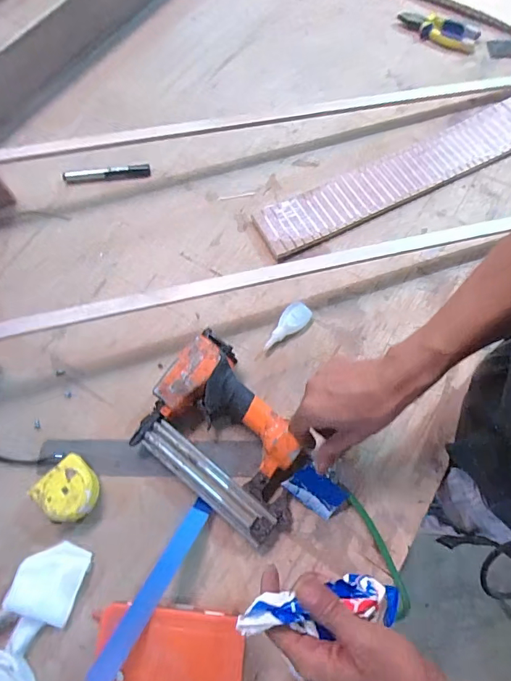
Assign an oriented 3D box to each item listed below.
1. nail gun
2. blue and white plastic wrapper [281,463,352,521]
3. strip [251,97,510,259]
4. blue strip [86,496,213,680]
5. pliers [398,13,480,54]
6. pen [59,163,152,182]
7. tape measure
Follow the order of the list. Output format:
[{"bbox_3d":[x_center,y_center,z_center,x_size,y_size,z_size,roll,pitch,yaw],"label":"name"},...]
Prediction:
[{"bbox_3d":[-0.030,0.117,0.513,0.217,0.057,0.164,35,75,13],"label":"nail gun"},{"bbox_3d":[0.073,0.182,0.504,0.070,0.011,0.044,33,97,2],"label":"blue and white plastic wrapper"},{"bbox_3d":[0.235,-0.270,0.668,0.496,0.027,0.089,-26,72,-7],"label":"strip"},{"bbox_3d":[-0.106,0.263,0.446,0.023,0.007,0.193,31,52,6],"label":"blue strip"},{"bbox_3d":[0.350,-0.600,0.798,0.158,0.024,0.061,26,73,11],"label":"pliers"},{"bbox_3d":[-0.251,-0.279,0.690,0.147,0.014,0.019,-6,70,0],"label":"pen"},{"bbox_3d":[-0.224,0.185,0.504,0.067,0.038,0.068,-43,74,-12],"label":"tape measure"}]

